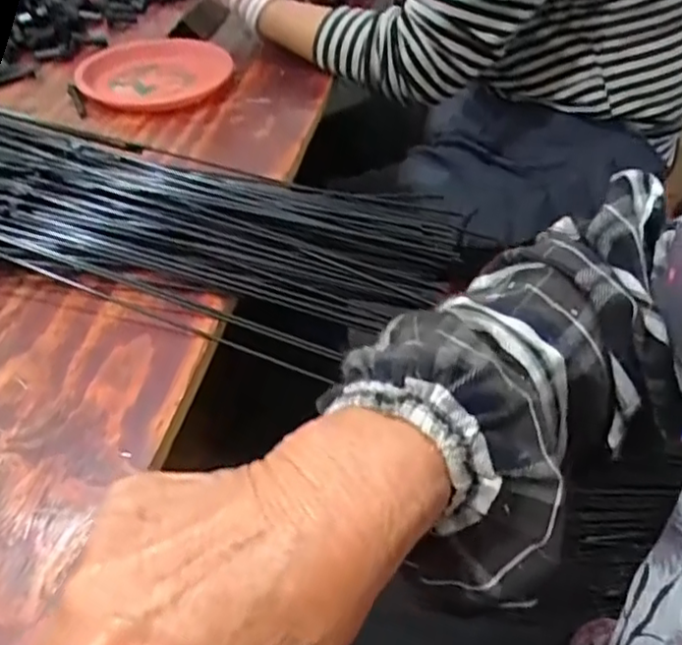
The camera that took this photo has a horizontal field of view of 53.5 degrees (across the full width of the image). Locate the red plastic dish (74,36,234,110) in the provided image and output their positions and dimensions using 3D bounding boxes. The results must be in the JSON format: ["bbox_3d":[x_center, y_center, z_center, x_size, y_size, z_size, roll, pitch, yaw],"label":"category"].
[{"bbox_3d":[-0.206,-0.266,0.720,0.159,0.025,0.135,15,46,17],"label":"red plastic dish"}]

